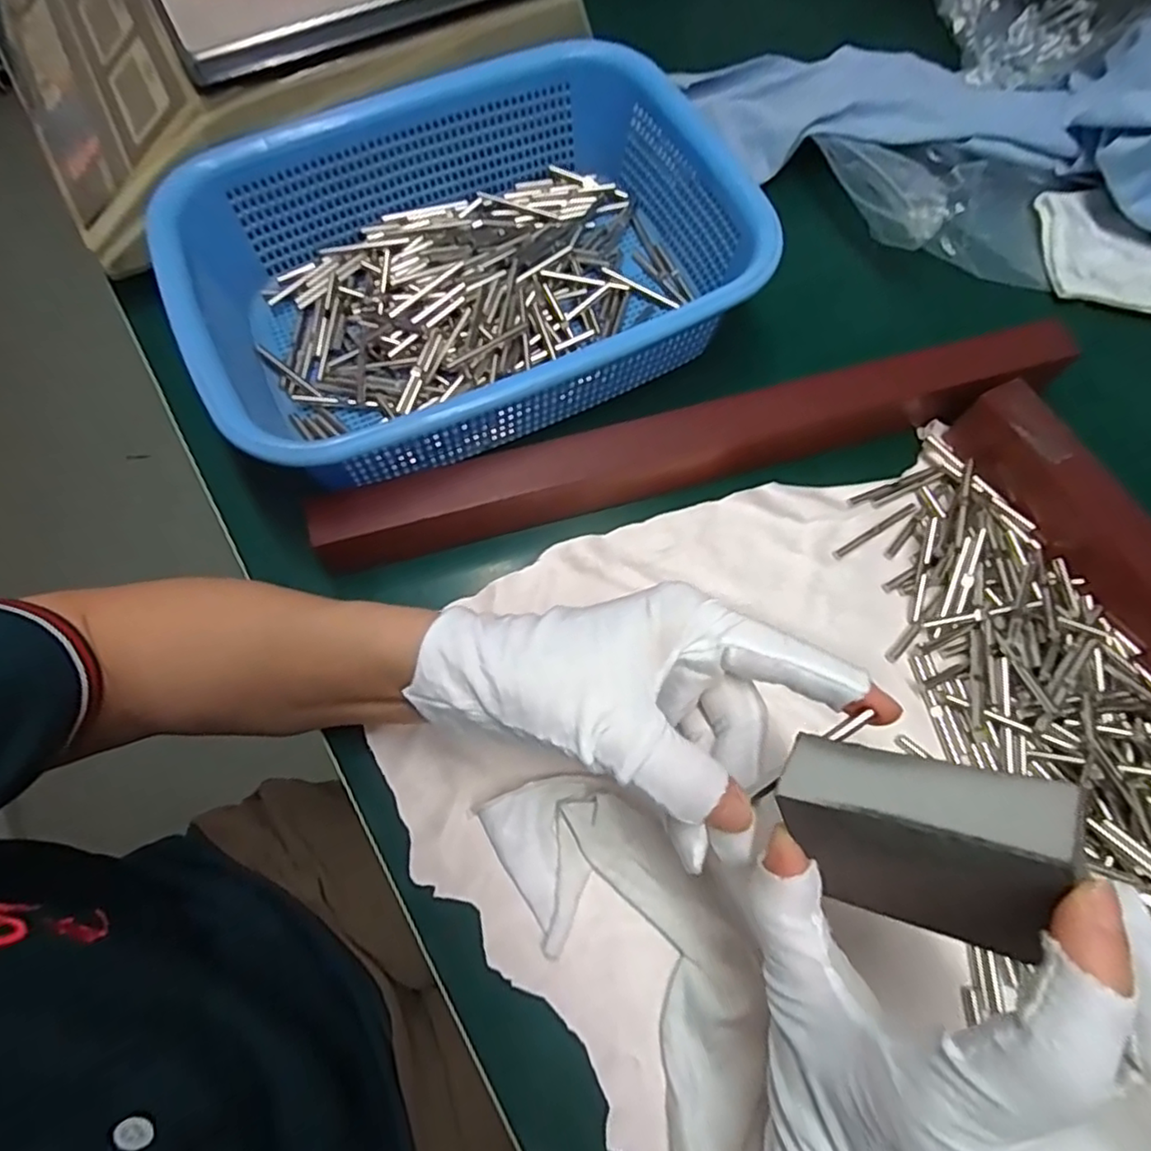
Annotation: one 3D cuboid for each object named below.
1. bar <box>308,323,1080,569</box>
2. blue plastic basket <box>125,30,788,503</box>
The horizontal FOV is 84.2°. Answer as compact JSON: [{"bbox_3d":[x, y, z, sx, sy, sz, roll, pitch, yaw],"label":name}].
[{"bbox_3d":[0.067,-0.066,0.325,0.386,0.040,0.032,-15,71,-4],"label":"bar"},{"bbox_3d":[-0.051,-0.165,0.347,0.286,0.073,0.208,-27,73,-8],"label":"blue plastic basket"}]

